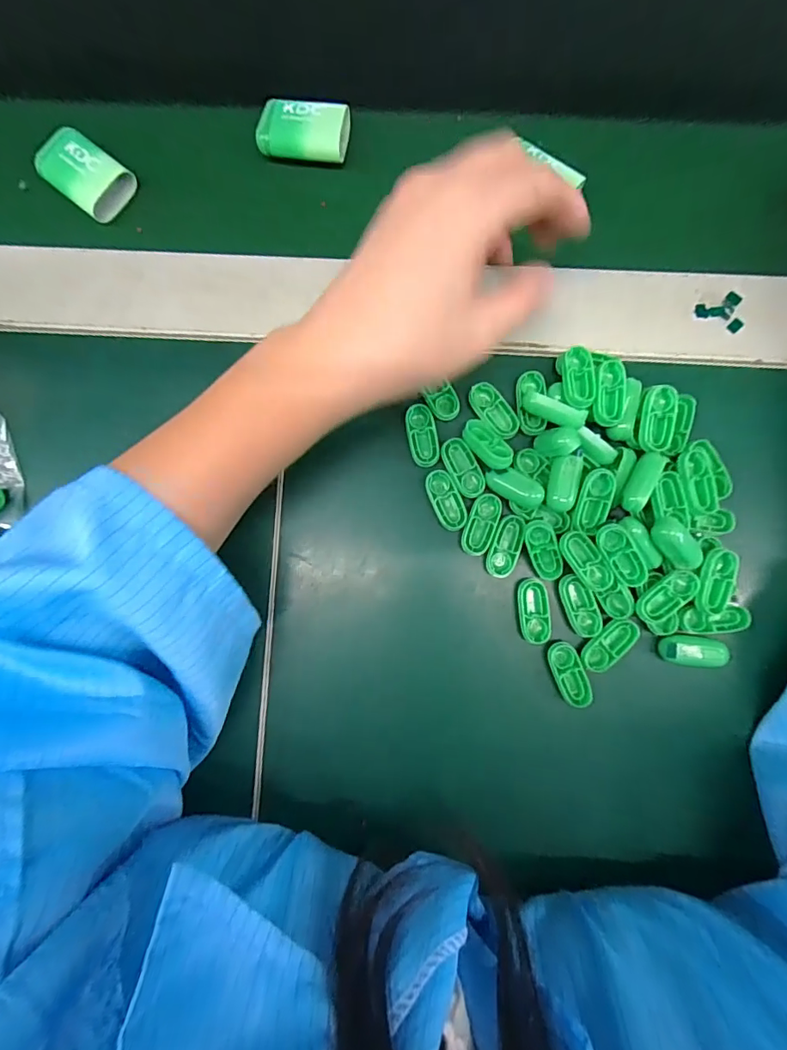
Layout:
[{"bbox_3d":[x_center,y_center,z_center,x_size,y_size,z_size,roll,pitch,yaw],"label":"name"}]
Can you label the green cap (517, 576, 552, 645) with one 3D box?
[{"bbox_3d":[0.076,0.046,0.258,0.016,0.005,0.035,-6,85,2],"label":"green cap"}]

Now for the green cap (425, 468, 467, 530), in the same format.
[{"bbox_3d":[0.029,-0.014,0.263,0.016,0.005,0.034,-25,85,0],"label":"green cap"}]

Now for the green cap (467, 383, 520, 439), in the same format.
[{"bbox_3d":[0.055,-0.063,0.261,0.016,0.004,0.034,-39,85,-1],"label":"green cap"}]

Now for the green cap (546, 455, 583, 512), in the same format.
[{"bbox_3d":[0.089,-0.022,0.250,0.015,0.007,0.028,8,86,3],"label":"green cap"}]

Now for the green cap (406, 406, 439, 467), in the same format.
[{"bbox_3d":[0.016,-0.049,0.262,0.016,0.004,0.033,-12,85,2],"label":"green cap"}]

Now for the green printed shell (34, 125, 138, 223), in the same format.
[{"bbox_3d":[-0.184,-0.208,0.286,0.049,0.018,0.034,38,88,5],"label":"green printed shell"}]

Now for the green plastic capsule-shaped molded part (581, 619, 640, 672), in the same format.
[{"bbox_3d":[0.115,0.064,0.257,0.015,0.009,0.034,41,106,5],"label":"green plastic capsule-shaped molded part"}]

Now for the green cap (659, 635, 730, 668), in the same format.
[{"bbox_3d":[0.157,0.066,0.250,0.034,0.007,0.015,3,86,3],"label":"green cap"}]

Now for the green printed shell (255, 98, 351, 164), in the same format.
[{"bbox_3d":[-0.052,-0.229,0.278,0.050,0.011,0.034,8,86,3],"label":"green printed shell"}]

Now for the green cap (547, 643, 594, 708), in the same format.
[{"bbox_3d":[0.094,0.080,0.255,0.016,0.004,0.034,-20,85,1],"label":"green cap"}]

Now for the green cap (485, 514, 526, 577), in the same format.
[{"bbox_3d":[0.061,0.011,0.259,0.014,0.005,0.034,19,87,4],"label":"green cap"}]

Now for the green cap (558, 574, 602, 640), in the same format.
[{"bbox_3d":[0.100,0.043,0.253,0.017,0.013,0.035,-23,85,1],"label":"green cap"}]

